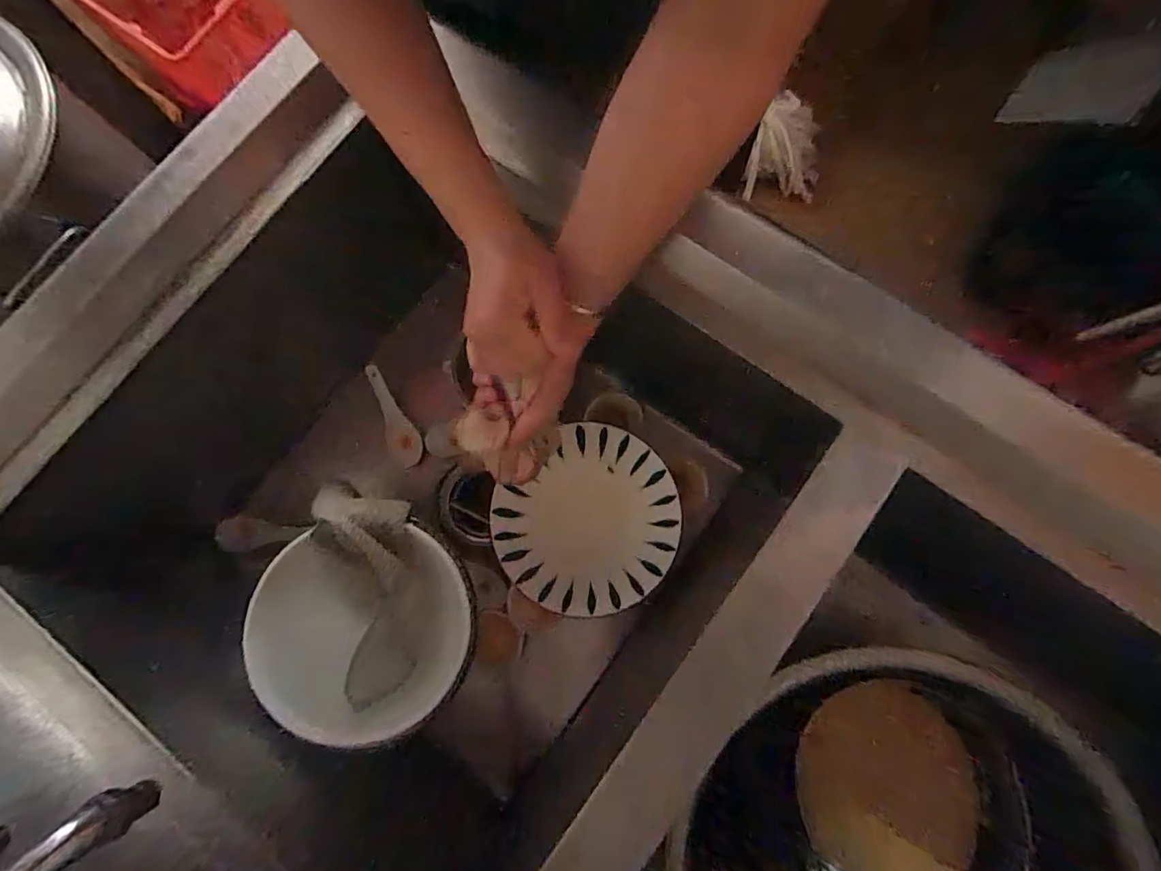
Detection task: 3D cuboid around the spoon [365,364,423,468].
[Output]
[{"bbox_3d":[-0.221,-0.023,0.604,0.038,0.015,0.121,-21,96,-3],"label":"spoon"}]

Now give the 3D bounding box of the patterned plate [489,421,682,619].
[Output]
[{"bbox_3d":[0.008,0.089,0.536,0.188,0.040,0.176,0,78,1],"label":"patterned plate"}]

